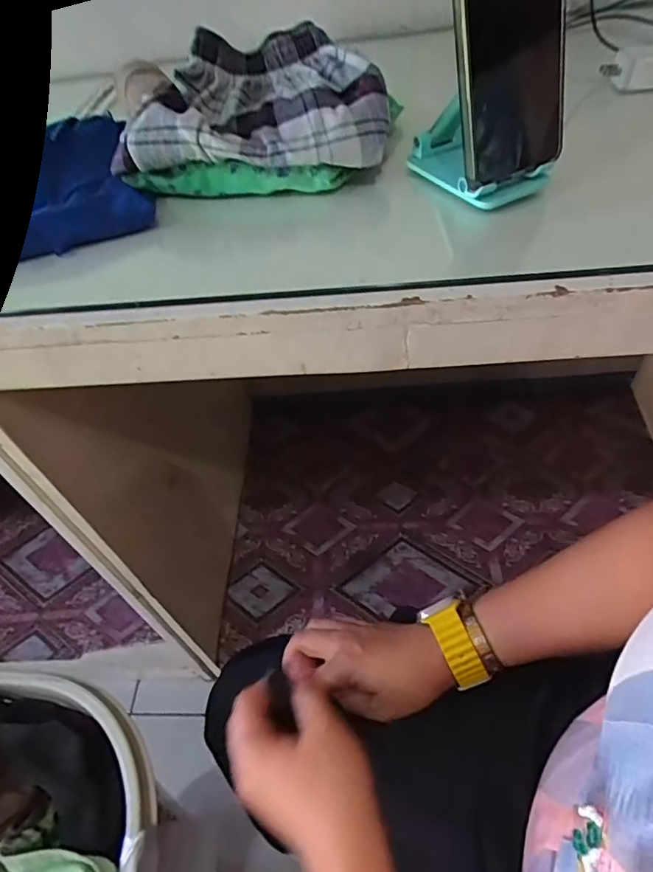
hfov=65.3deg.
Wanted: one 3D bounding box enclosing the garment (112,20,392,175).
[{"bbox_3d":[-0.055,-0.289,0.433,0.212,0.059,0.155,3,50,9],"label":"garment"}]

